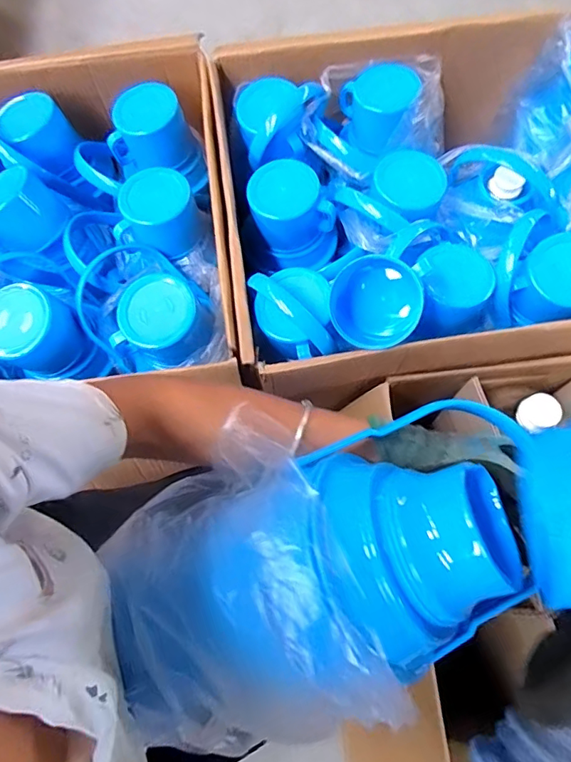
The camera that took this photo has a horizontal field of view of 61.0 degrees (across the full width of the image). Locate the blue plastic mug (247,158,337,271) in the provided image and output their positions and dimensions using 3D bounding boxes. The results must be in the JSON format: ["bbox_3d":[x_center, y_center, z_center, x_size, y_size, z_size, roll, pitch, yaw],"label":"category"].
[{"bbox_3d":[0.008,-0.238,0.717,0.101,0.126,0.128,-44,75,-13],"label":"blue plastic mug"}]

